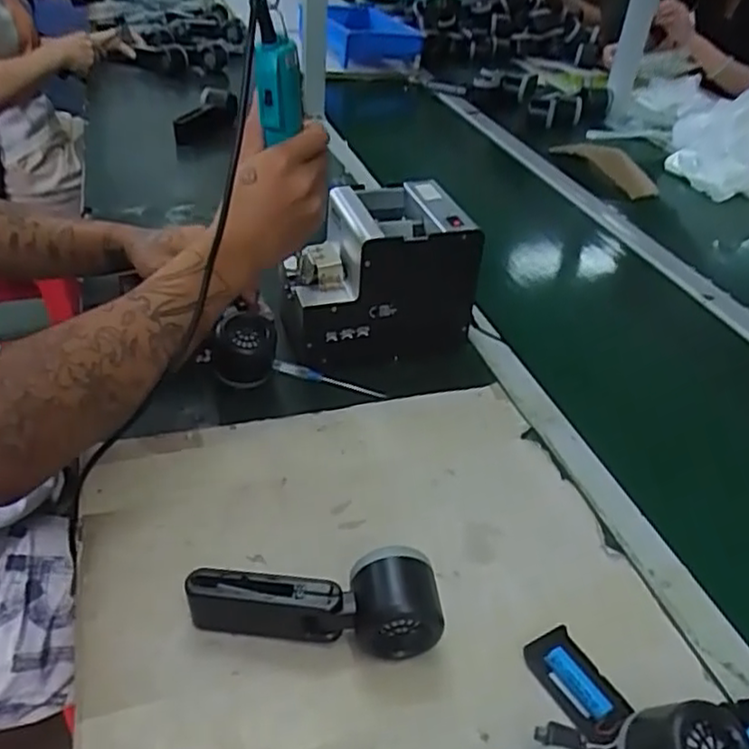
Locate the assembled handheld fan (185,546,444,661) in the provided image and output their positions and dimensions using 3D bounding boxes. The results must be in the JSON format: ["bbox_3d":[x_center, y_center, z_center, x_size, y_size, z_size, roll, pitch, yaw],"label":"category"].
[{"bbox_3d":[-0.041,0.155,0.464,0.161,0.055,0.046,1,36,-5],"label":"assembled handheld fan"}]

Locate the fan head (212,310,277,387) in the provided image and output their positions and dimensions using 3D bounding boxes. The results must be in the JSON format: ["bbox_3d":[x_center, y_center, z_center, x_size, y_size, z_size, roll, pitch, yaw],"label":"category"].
[{"bbox_3d":[-0.126,-0.022,0.683,0.058,0.066,0.057,-6,37,-14],"label":"fan head"}]

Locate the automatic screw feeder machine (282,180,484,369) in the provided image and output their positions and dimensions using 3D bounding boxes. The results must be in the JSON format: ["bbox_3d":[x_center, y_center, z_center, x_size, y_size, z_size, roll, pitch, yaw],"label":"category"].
[{"bbox_3d":[-0.002,-0.101,0.740,0.181,0.147,0.136,-12,39,-21],"label":"automatic screw feeder machine"}]

